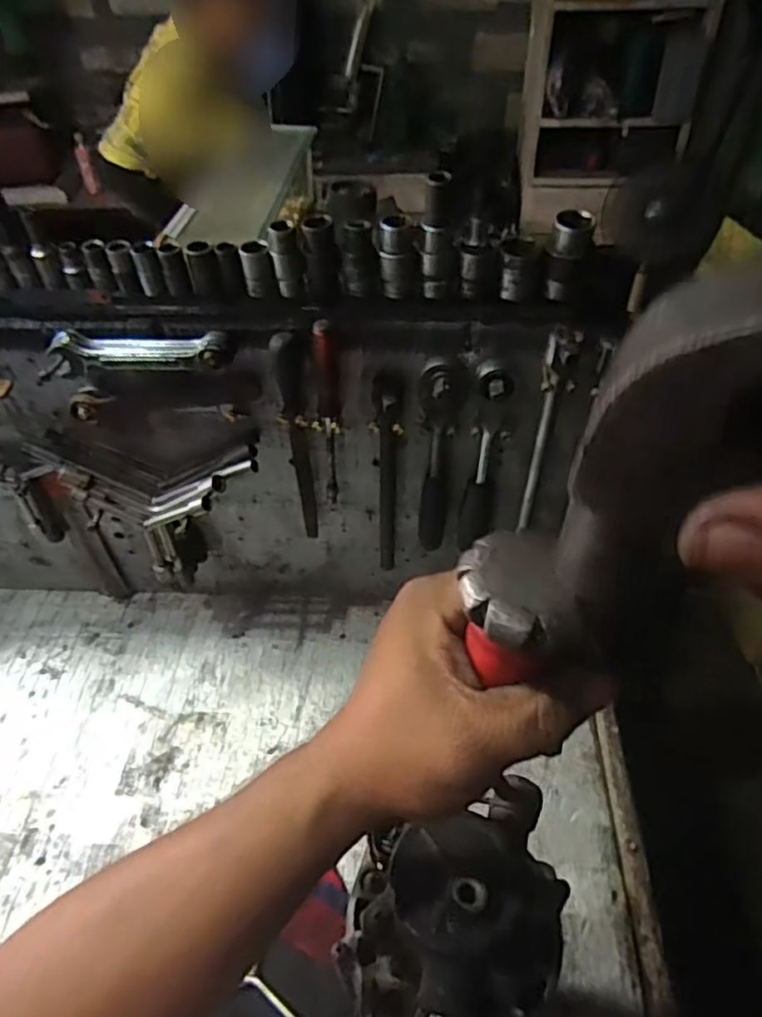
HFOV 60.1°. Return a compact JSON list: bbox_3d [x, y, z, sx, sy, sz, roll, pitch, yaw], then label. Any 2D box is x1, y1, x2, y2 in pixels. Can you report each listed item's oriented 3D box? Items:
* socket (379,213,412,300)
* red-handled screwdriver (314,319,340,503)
[{"bbox_3d":[0.012,-0.203,0.529,0.024,0.059,0.022,1,45,3],"label":"socket"},{"bbox_3d":[-0.048,-0.083,0.623,0.017,0.200,0.027,1,45,3],"label":"red-handled screwdriver"}]

